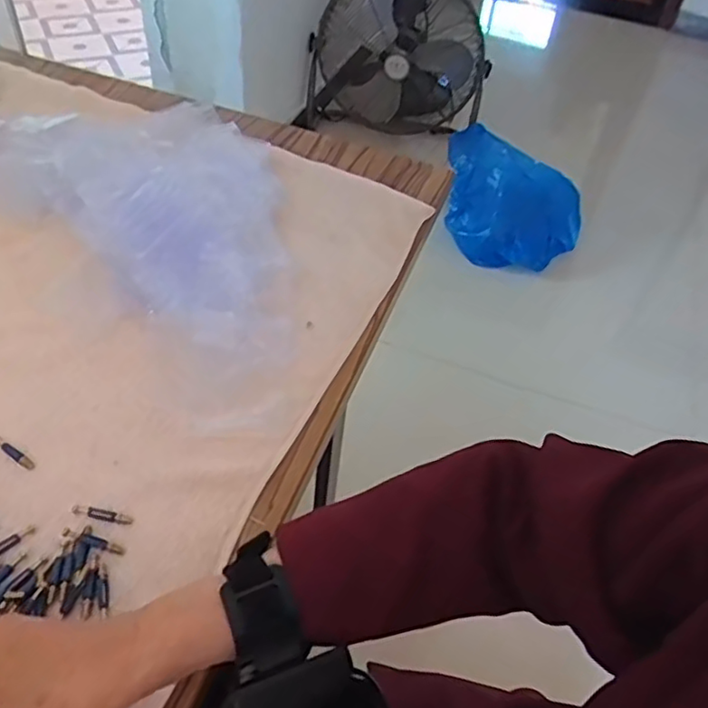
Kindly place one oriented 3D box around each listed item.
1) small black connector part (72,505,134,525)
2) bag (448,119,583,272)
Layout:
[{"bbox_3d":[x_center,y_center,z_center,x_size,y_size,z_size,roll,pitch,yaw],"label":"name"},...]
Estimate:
[{"bbox_3d":[-0.169,0.107,0.443,0.041,0.004,0.008,10,48,3],"label":"small black connector part"},{"bbox_3d":[0.431,-0.421,1.861,0.419,0.257,0.280,19,49,11],"label":"bag"}]

